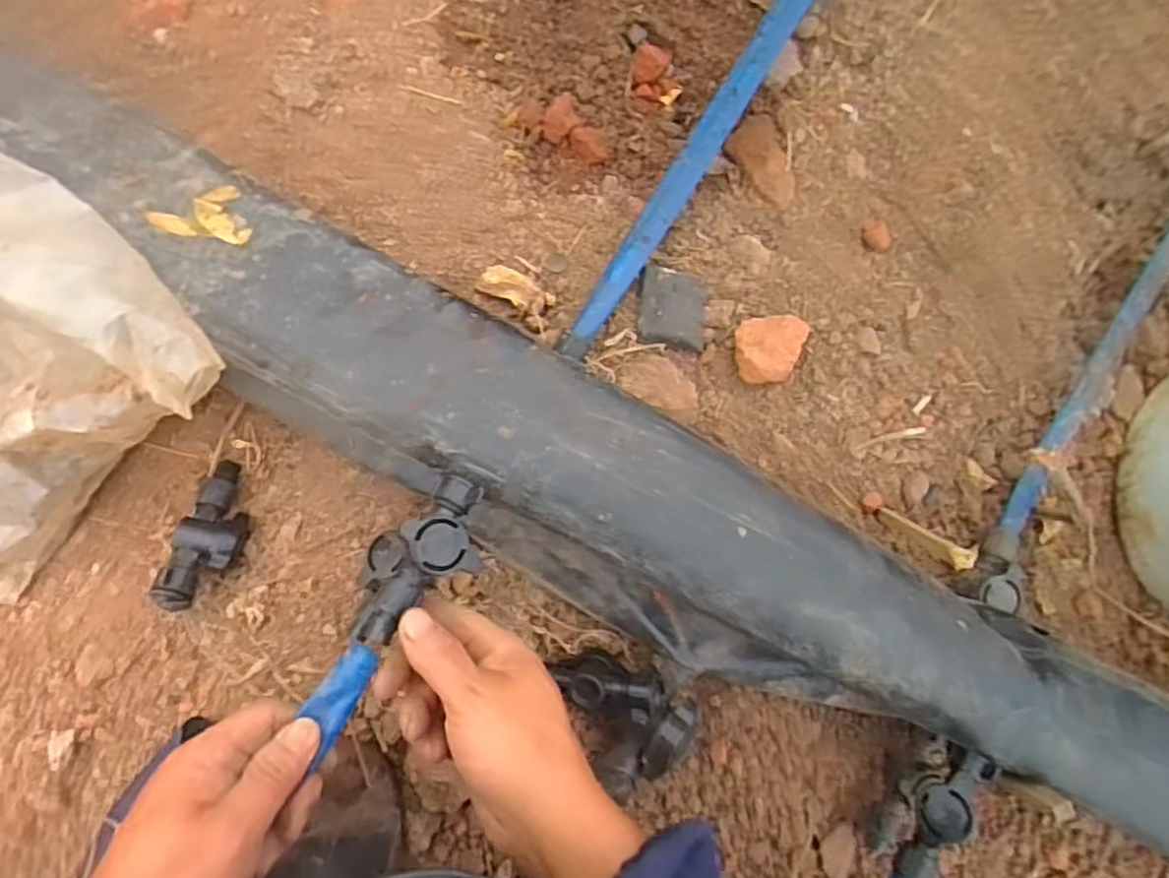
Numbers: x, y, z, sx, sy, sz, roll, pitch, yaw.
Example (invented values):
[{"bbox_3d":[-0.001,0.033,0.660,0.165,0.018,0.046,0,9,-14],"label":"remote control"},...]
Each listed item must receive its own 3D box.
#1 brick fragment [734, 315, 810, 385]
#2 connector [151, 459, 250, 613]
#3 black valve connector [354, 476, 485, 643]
[{"bbox_3d":[0.131,-0.062,0.490,0.054,0.028,0.045,-7,91,-4],"label":"brick fragment"},{"bbox_3d":[-0.242,0.064,0.466,0.034,0.037,0.101,13,57,-4],"label":"connector"},{"bbox_3d":[-0.085,0.064,0.372,0.047,0.032,0.094,37,76,-3],"label":"black valve connector"}]

